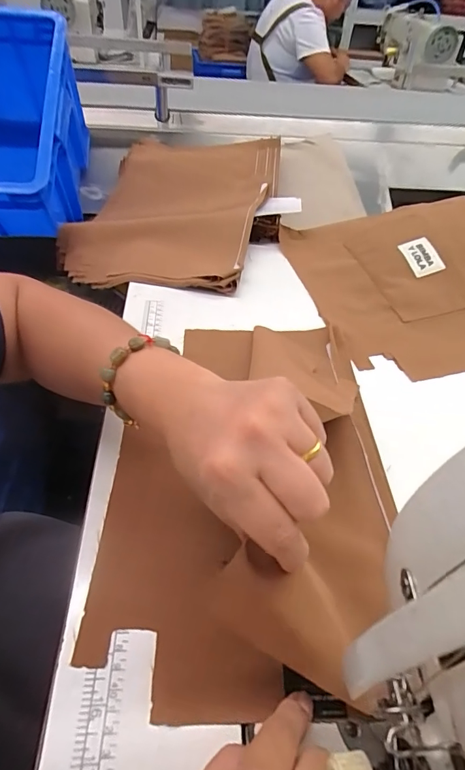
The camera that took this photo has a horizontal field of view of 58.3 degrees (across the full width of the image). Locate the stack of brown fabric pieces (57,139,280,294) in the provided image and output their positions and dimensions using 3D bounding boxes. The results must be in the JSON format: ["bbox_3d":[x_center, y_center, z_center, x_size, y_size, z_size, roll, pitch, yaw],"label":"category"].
[{"bbox_3d":[-0.090,-0.318,0.714,0.288,0.052,0.489,10,46,6],"label":"stack of brown fabric pieces"}]

